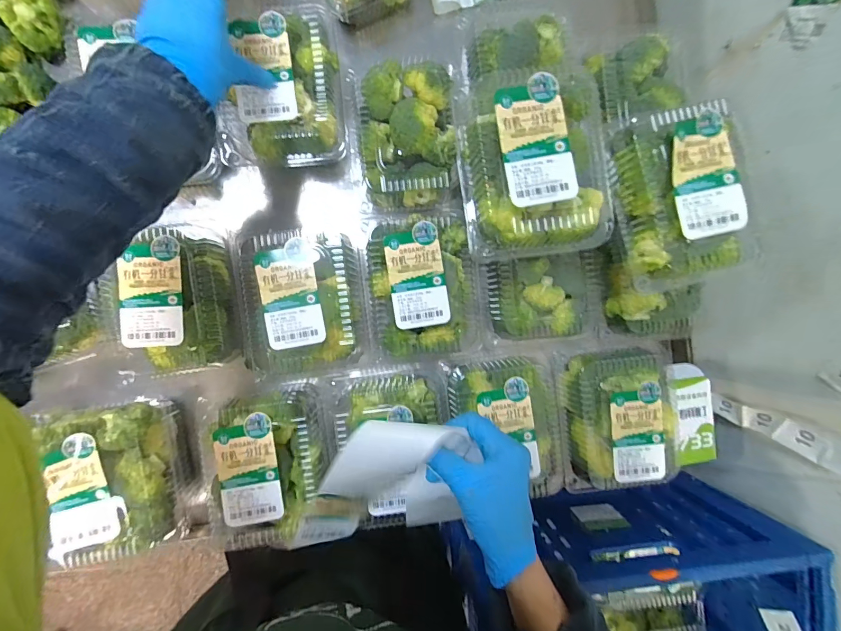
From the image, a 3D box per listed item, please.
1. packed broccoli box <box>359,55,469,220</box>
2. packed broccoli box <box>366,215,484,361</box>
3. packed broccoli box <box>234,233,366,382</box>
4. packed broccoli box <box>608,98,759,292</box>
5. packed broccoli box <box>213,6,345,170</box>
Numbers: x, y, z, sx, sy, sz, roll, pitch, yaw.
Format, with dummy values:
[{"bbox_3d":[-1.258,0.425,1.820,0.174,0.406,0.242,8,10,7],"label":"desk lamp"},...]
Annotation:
[{"bbox_3d":[-0.014,-0.204,0.452,0.116,0.053,0.168,-5,91,-6],"label":"packed broccoli box"},{"bbox_3d":[0.005,-0.038,0.453,0.129,0.066,0.166,-5,91,-6],"label":"packed broccoli box"},{"bbox_3d":[-0.127,-0.011,0.434,0.123,0.065,0.158,-4,91,-6],"label":"packed broccoli box"},{"bbox_3d":[0.246,-0.111,0.366,0.093,0.057,0.159,-10,92,-6],"label":"packed broccoli box"},{"bbox_3d":[-0.157,-0.255,0.440,0.133,0.066,0.161,-3,91,-6],"label":"packed broccoli box"}]

